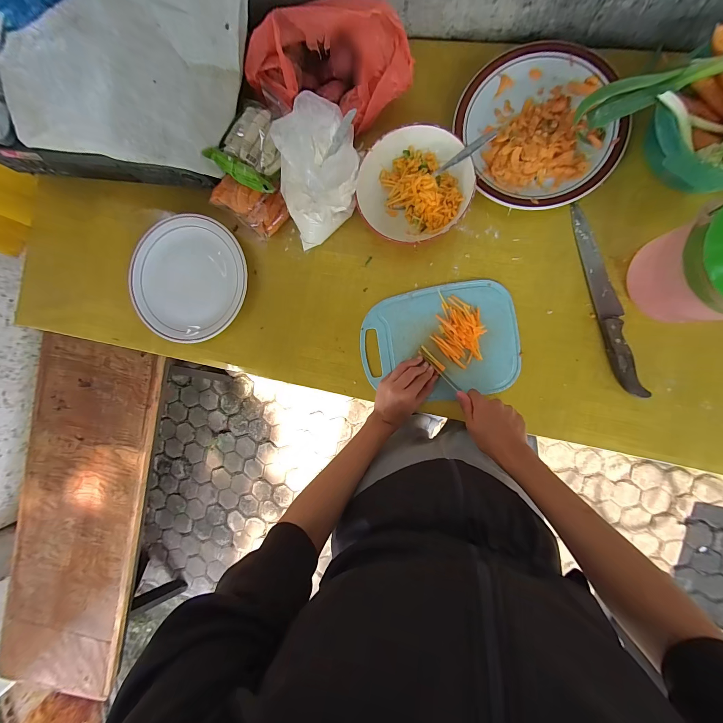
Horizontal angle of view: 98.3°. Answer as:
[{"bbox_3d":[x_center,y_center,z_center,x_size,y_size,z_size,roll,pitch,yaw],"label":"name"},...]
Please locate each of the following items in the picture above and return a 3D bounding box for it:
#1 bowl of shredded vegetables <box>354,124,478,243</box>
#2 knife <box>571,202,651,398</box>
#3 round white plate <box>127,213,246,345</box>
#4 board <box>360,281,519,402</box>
[{"bbox_3d":[0.083,-0.271,0.488,0.166,0.049,0.160,0,93,8],"label":"bowl of shredded vegetables"},{"bbox_3d":[0.370,-0.093,0.470,0.036,0.018,0.298,-14,91,9],"label":"knife"},{"bbox_3d":[-0.312,-0.148,0.558,0.208,0.028,0.218,0,93,8],"label":"round white plate"},{"bbox_3d":[0.124,-0.029,0.510,0.245,0.016,0.179,-11,91,9],"label":"board"}]

